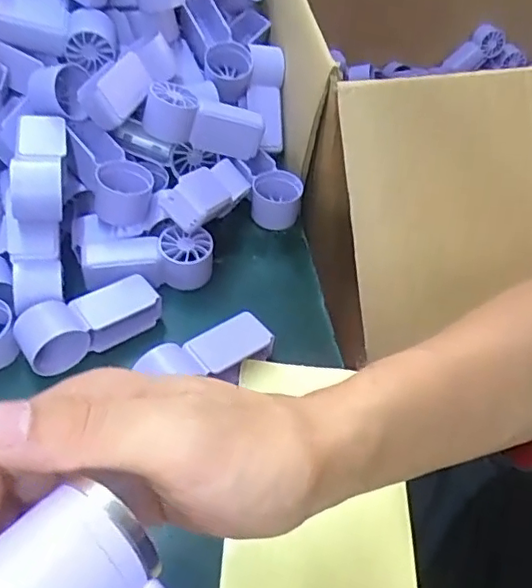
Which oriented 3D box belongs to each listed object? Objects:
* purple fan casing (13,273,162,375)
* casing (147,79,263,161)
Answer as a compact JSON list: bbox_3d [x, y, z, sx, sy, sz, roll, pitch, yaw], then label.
[{"bbox_3d":[-0.118,0.016,0.390,0.090,0.032,0.037,-27,61,-23],"label":"purple fan casing"},{"bbox_3d":[-0.047,-0.131,0.451,0.087,0.034,0.029,13,52,-17],"label":"casing"}]

